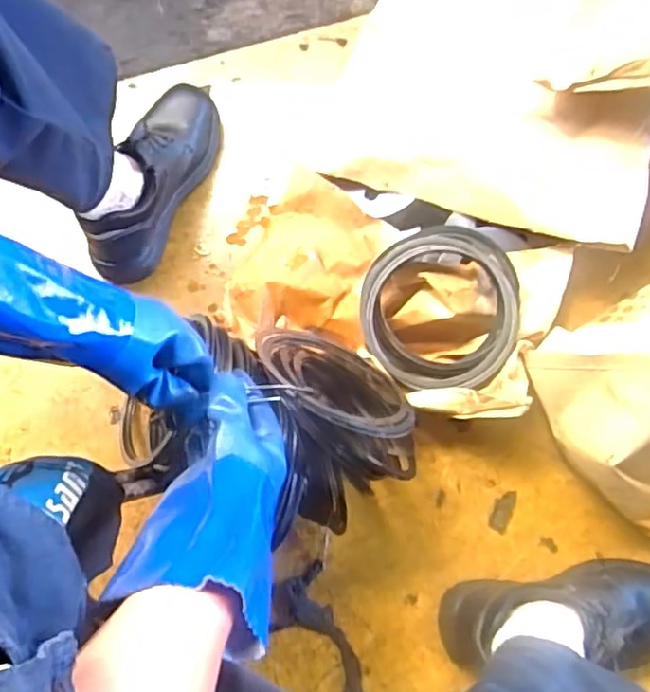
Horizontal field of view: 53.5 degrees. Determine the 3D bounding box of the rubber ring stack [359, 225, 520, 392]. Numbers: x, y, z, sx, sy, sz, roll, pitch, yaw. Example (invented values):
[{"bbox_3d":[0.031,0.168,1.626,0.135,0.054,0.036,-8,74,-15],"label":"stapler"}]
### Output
[{"bbox_3d":[0.129,-0.044,0.735,0.174,0.059,0.194,7,76,2],"label":"rubber ring stack"}]

